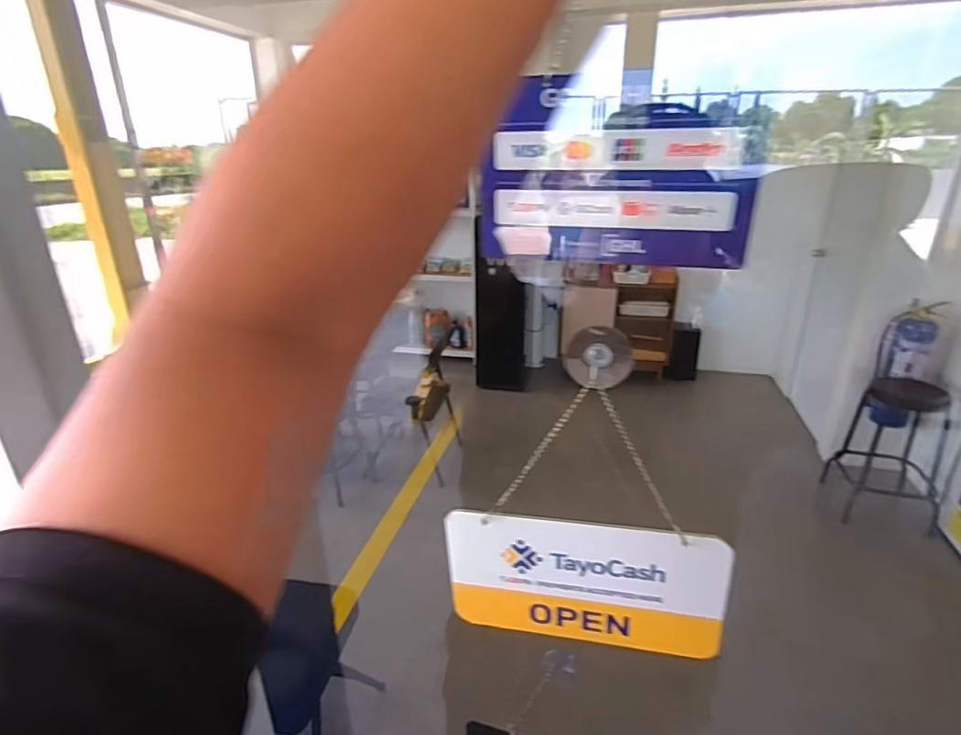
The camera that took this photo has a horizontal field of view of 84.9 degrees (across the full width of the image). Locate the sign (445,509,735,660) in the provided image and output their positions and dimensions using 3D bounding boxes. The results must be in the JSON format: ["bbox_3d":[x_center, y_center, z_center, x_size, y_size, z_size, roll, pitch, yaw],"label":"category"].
[{"bbox_3d":[0.076,0.162,0.400,0.203,0.115,0.009,6,24,13],"label":"sign"}]

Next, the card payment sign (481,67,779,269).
[{"bbox_3d":[0.073,-0.107,0.291,0.146,0.096,0.010,8,25,16],"label":"card payment sign"}]

